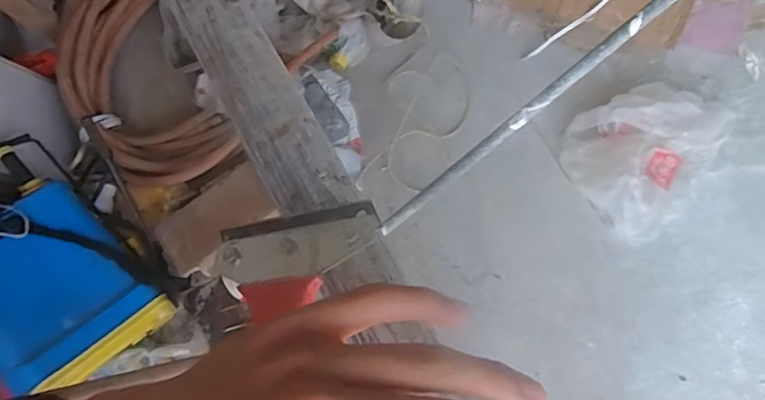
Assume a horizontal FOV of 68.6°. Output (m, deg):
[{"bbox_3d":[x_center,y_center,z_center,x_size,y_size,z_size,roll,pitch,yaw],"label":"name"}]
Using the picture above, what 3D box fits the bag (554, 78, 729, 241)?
[{"bbox_3d":[0.666,-0.144,1.417,0.325,0.120,0.414,40,79,10],"label":"bag"}]

